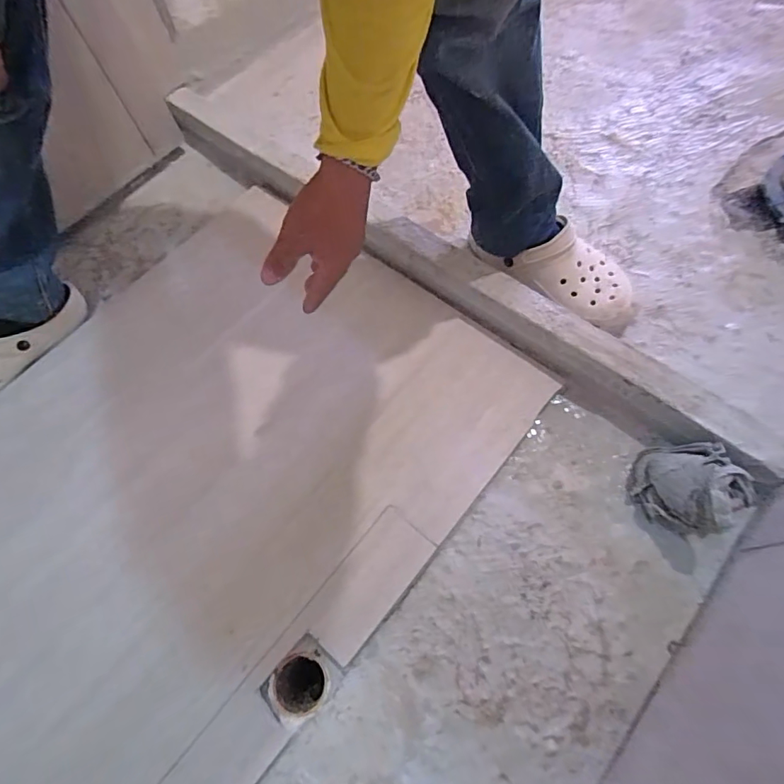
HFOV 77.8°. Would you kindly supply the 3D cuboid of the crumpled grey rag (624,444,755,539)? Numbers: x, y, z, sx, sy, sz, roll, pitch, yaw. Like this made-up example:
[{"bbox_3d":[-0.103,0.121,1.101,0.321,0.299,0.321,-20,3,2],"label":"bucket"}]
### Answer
[{"bbox_3d":[0.320,0.099,0.521,0.089,0.097,0.104,-28,66,-10],"label":"crumpled grey rag"}]

